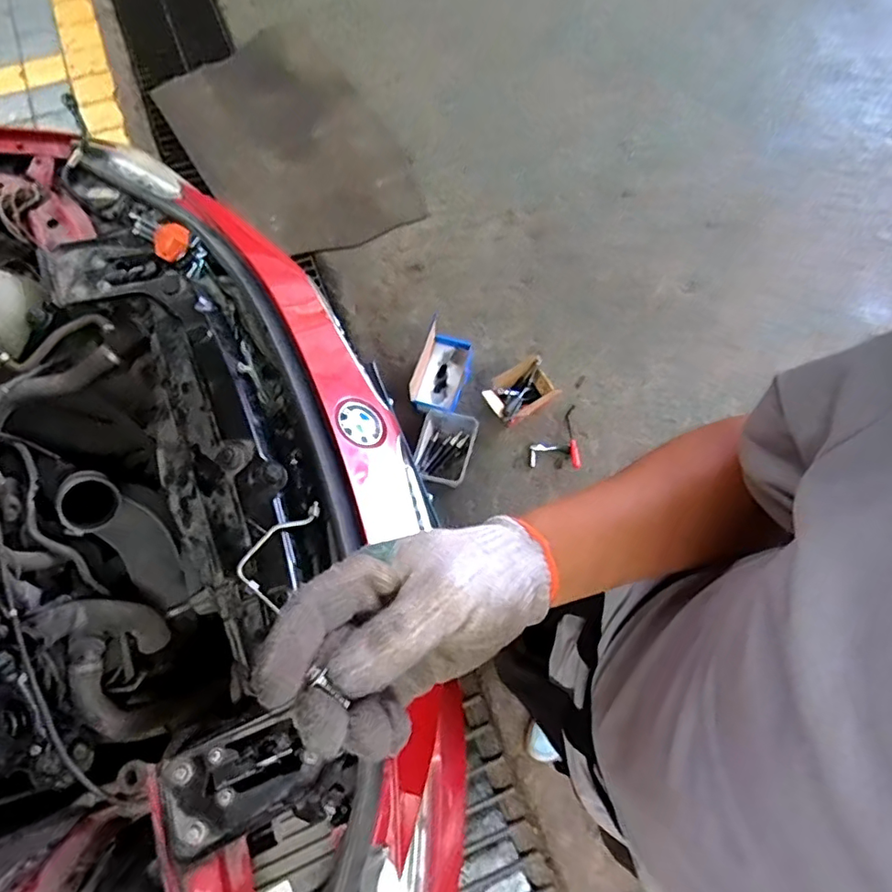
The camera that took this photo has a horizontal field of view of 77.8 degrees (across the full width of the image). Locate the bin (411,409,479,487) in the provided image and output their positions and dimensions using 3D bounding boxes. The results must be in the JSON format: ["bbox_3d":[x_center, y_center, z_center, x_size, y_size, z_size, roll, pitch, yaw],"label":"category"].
[{"bbox_3d":[-0.004,0.008,1.551,0.150,0.107,0.196,15,70,5],"label":"bin"}]

